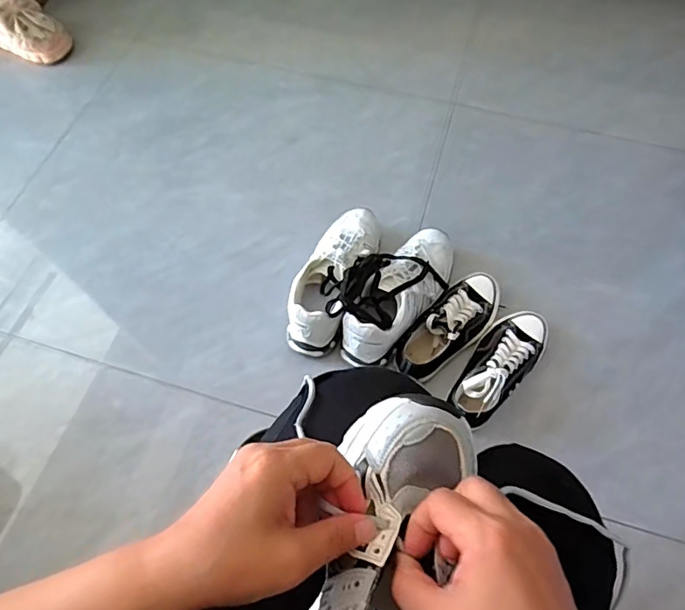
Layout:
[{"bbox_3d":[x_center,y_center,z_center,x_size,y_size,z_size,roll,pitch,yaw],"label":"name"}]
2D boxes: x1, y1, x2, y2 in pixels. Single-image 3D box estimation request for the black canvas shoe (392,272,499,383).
[{"bbox_3d":[0.184,0.032,0.830,0.092,0.068,0.237,38,69,17],"label":"black canvas shoe"}]

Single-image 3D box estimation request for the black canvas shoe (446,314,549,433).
[{"bbox_3d":[0.251,0.092,0.800,0.091,0.068,0.231,41,70,18],"label":"black canvas shoe"}]

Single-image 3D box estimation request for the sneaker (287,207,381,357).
[{"bbox_3d":[-0.013,-0.058,0.846,0.094,0.115,0.279,20,65,9],"label":"sneaker"}]

